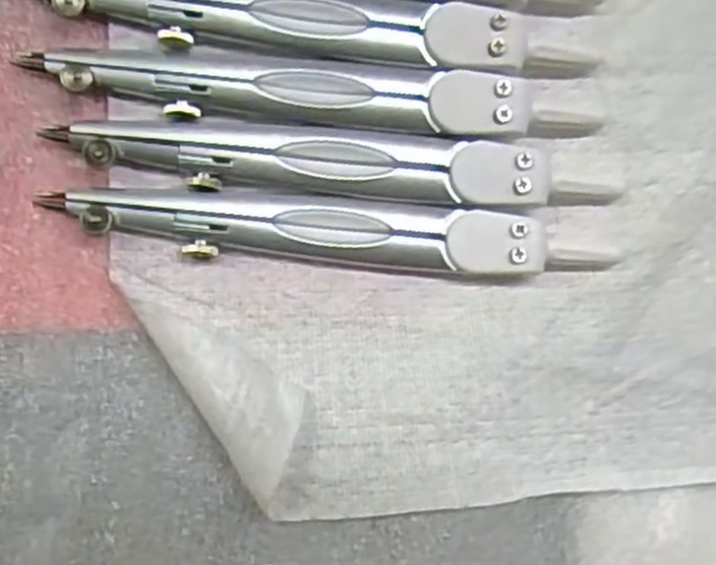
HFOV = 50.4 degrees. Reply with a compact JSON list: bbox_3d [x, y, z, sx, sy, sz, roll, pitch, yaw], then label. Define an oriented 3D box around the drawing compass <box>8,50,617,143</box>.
[{"bbox_3d":[-0.008,-0.042,0.172,0.127,0.007,0.015,1,93,-8],"label":"drawing compass"}]

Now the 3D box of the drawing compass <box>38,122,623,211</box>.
[{"bbox_3d":[-0.003,-0.027,0.173,0.124,0.007,0.016,3,93,-8],"label":"drawing compass"}]

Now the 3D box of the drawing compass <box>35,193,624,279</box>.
[{"bbox_3d":[-0.003,-0.010,0.174,0.126,0.007,0.015,2,93,-8],"label":"drawing compass"}]

